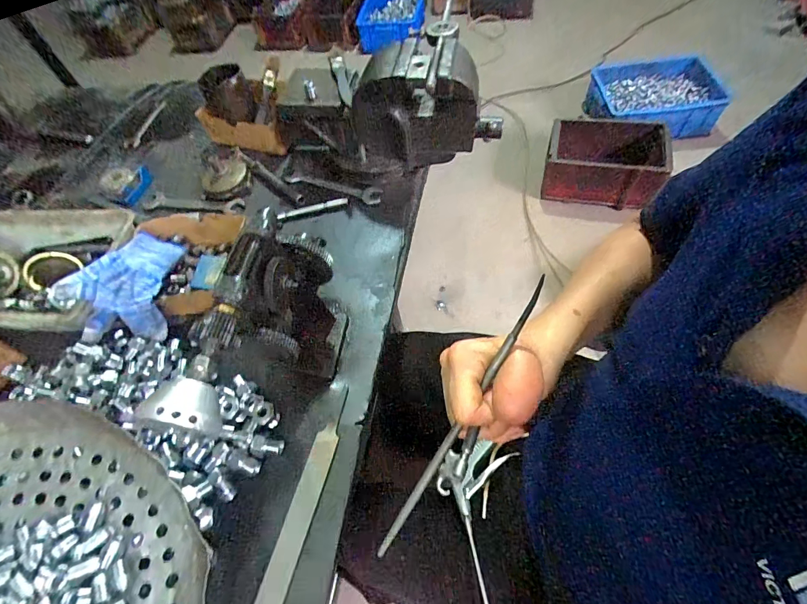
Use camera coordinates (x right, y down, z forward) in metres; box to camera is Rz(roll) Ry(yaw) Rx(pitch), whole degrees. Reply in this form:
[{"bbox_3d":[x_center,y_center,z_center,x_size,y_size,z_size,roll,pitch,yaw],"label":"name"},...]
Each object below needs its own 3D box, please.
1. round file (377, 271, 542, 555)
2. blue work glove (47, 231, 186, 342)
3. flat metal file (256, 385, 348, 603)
[{"bbox_3d":[0.037,0.087,0.269,0.006,0.006,0.235,32,102,22],"label":"round file"},{"bbox_3d":[-0.359,-0.029,0.491,0.121,0.068,0.149,-5,57,4],"label":"blue work glove"},{"bbox_3d":[-0.104,0.221,0.353,0.022,0.008,0.288,11,59,11],"label":"flat metal file"}]

